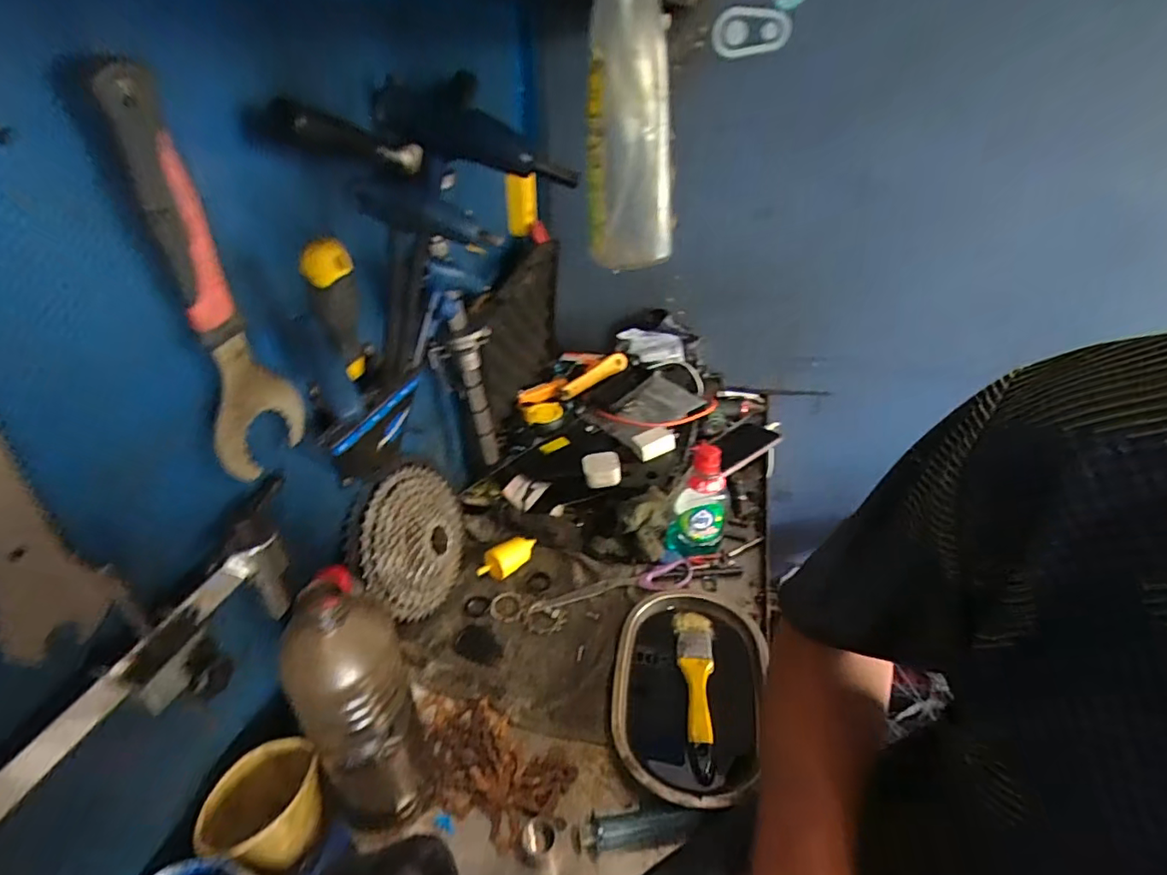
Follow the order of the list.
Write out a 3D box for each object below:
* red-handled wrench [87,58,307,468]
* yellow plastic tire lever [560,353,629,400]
[{"bbox_3d":[-0.240,-0.086,0.340,0.031,0.237,0.062,0,36,-1],"label":"red-handled wrench"},{"bbox_3d":[0.018,-0.105,0.920,0.132,0.024,0.022,-31,43,-11],"label":"yellow plastic tire lever"}]

